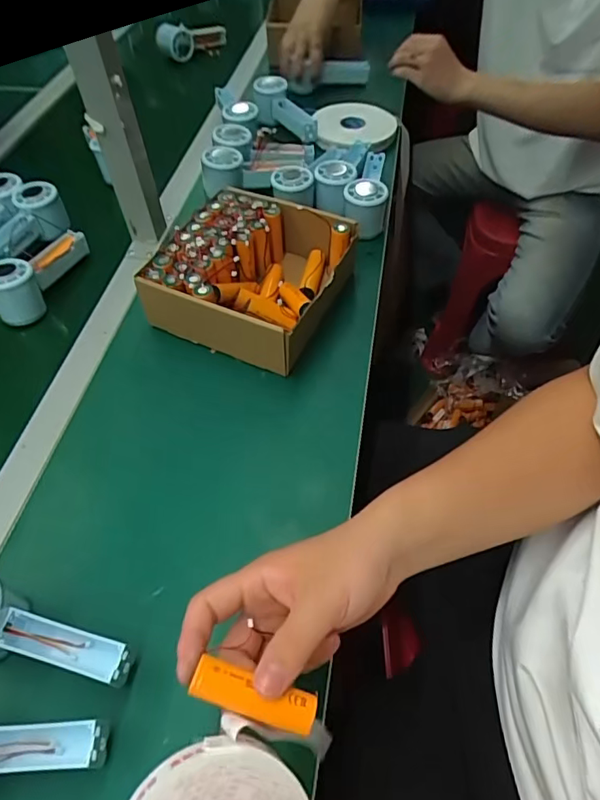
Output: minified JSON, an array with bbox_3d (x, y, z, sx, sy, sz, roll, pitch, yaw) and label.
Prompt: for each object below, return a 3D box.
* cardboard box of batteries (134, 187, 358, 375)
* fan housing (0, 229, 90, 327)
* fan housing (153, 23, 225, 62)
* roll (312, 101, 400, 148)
[{"bbox_3d":[-0.055,-0.138,0.596,0.188,0.091,0.209,18,56,14],"label":"cardboard box of batteries"},{"bbox_3d":[-0.316,-0.160,0.622,0.050,0.054,0.146,19,56,15],"label":"fan housing"},{"bbox_3d":[-0.212,-0.720,1.010,0.139,0.061,0.062,-32,59,-20],"label":"fan housing"},{"bbox_3d":[0.093,-0.459,0.851,0.130,0.029,0.156,7,54,6],"label":"roll"}]

